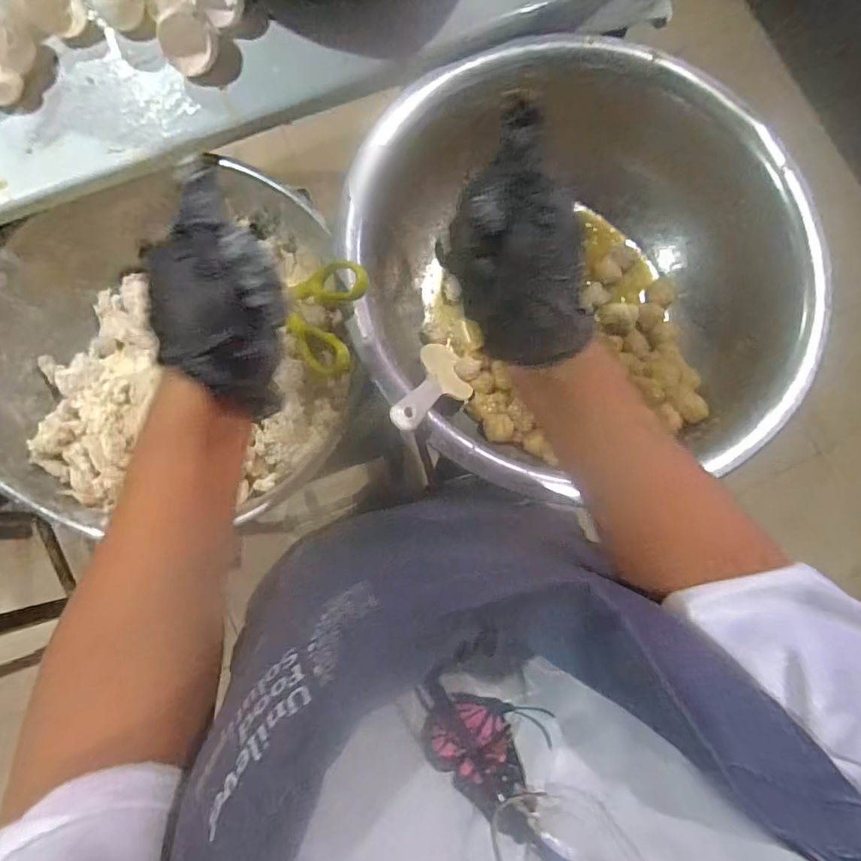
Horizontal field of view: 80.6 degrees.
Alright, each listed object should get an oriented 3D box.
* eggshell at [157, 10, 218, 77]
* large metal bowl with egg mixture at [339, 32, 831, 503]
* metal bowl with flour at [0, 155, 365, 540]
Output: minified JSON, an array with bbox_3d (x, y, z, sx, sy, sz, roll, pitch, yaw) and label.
[{"bbox_3d":[-0.181,-0.291,0.382,0.040,0.034,0.027,-20,82,-6],"label":"eggshell"},{"bbox_3d":[0.122,-0.138,0.471,0.389,0.123,0.386,0,81,-3],"label":"large metal bowl with egg mixture"},{"bbox_3d":[-0.218,-0.075,0.434,0.299,0.085,0.270,-12,81,-5],"label":"metal bowl with flour"}]

